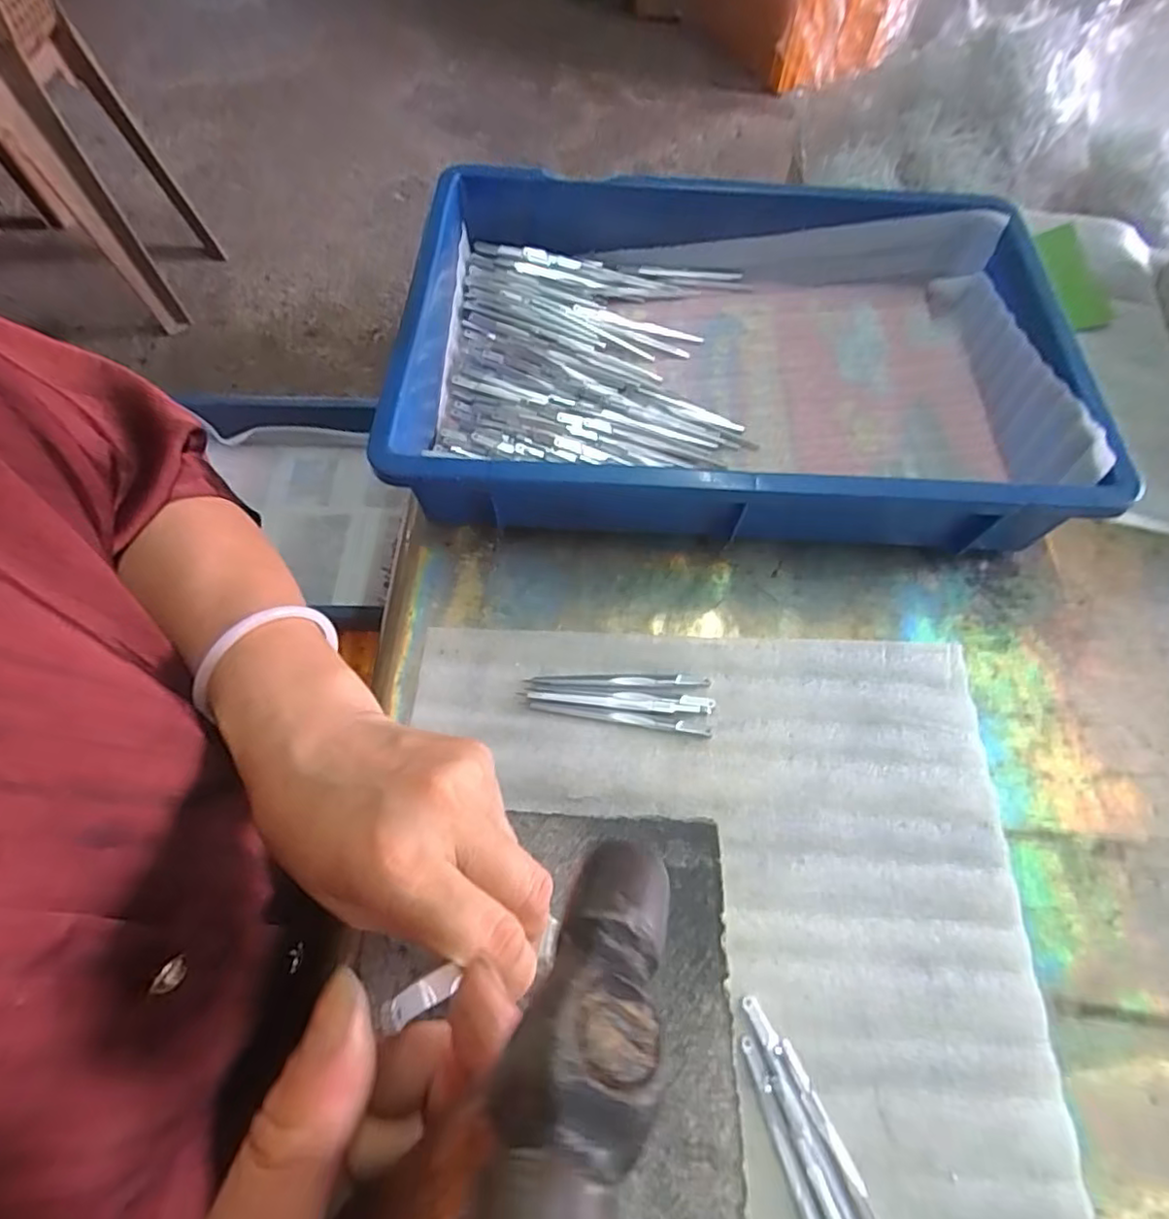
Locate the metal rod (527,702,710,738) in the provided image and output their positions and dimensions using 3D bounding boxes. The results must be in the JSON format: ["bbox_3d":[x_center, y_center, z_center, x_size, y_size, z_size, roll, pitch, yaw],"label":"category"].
[{"bbox_3d":[0.020,0.061,0.353,0.103,0.004,0.006,9,64,3],"label":"metal rod"}]

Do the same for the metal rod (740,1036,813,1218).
[{"bbox_3d":[0.088,0.239,0.262,0.006,0.004,0.101,-14,65,-9],"label":"metal rod"}]

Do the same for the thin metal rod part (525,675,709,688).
[{"bbox_3d":[0.020,0.041,0.363,0.105,0.004,0.007,1,64,-1],"label":"thin metal rod part"}]

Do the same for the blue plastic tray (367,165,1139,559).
[{"bbox_3d":[0.091,-0.175,0.429,0.415,0.077,0.275,3,64,0],"label":"blue plastic tray"}]

